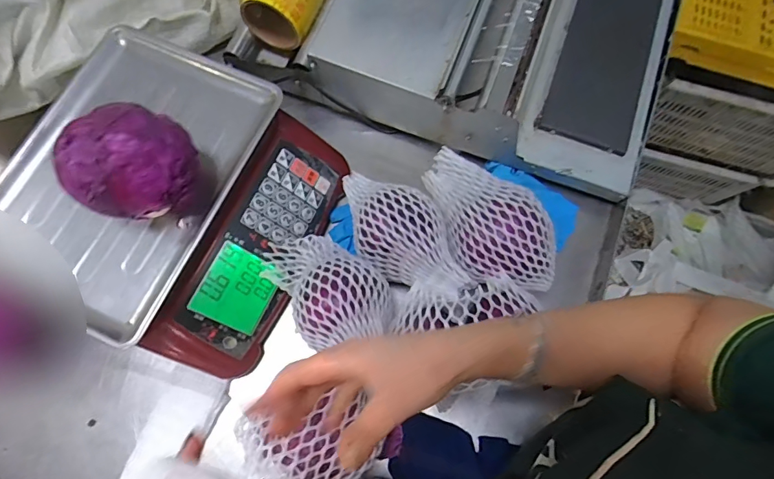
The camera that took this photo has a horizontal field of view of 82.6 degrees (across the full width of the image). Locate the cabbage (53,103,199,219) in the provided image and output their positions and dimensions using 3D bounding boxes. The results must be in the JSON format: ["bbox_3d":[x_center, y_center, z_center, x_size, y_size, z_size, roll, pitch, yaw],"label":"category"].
[{"bbox_3d":[-0.253,-0.072,0.443,0.101,0.106,0.101,0,73,-2],"label":"cabbage"}]

